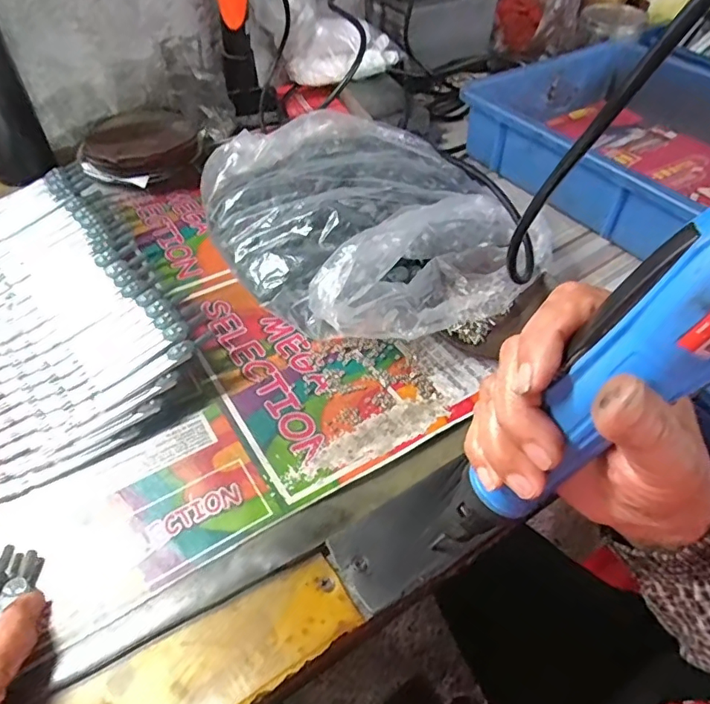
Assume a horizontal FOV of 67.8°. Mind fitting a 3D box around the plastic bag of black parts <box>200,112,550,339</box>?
[{"bbox_3d":[0.022,-0.114,0.467,0.257,0.086,0.247,-19,49,-20],"label":"plastic bag of black parts"}]

